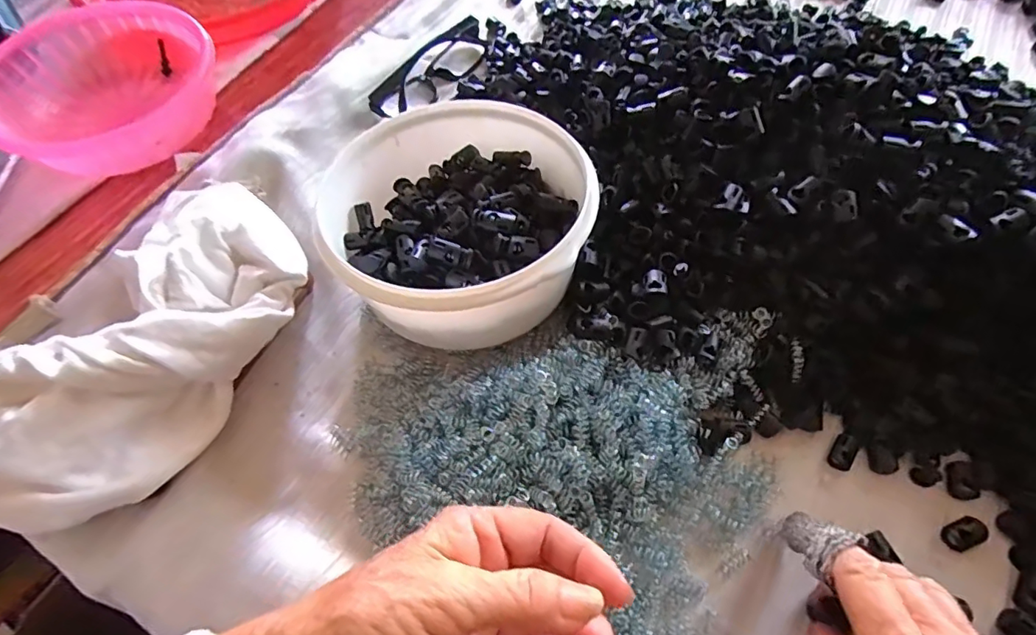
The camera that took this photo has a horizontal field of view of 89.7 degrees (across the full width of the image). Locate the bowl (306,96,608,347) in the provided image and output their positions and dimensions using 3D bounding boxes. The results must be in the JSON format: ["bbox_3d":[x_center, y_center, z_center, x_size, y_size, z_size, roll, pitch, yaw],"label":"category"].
[{"bbox_3d":[-0.035,-0.061,0.331,0.157,0.083,0.159,0,61,-1],"label":"bowl"}]

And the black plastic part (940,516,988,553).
[{"bbox_3d":[0.244,0.118,0.284,0.019,0.009,0.014,-24,64,-13],"label":"black plastic part"}]

